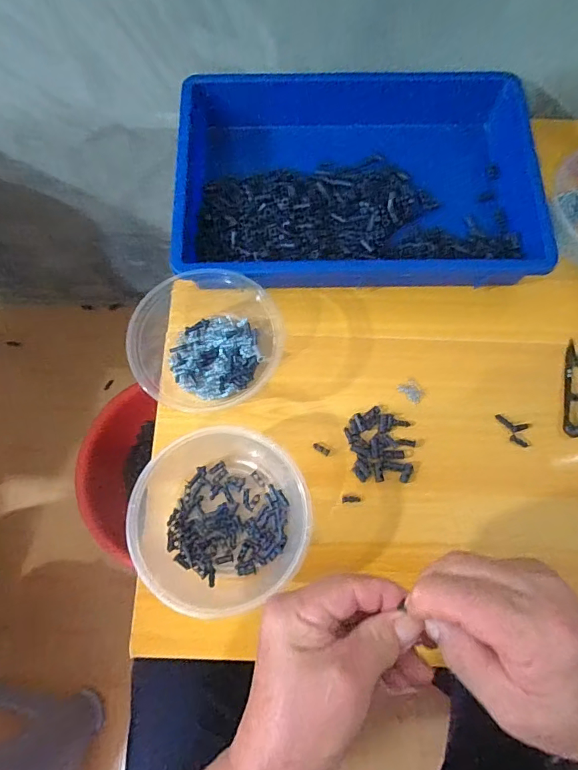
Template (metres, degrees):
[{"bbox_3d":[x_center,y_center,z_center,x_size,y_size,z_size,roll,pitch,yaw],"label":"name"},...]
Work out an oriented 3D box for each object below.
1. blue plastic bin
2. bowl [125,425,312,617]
[{"bbox_3d":[0.069,-0.220,0.488,0.367,0.066,0.249,2,73,0],"label":"blue plastic bin"},{"bbox_3d":[-0.056,0.108,0.388,0.145,0.059,0.144,0,73,-1],"label":"bowl"}]

